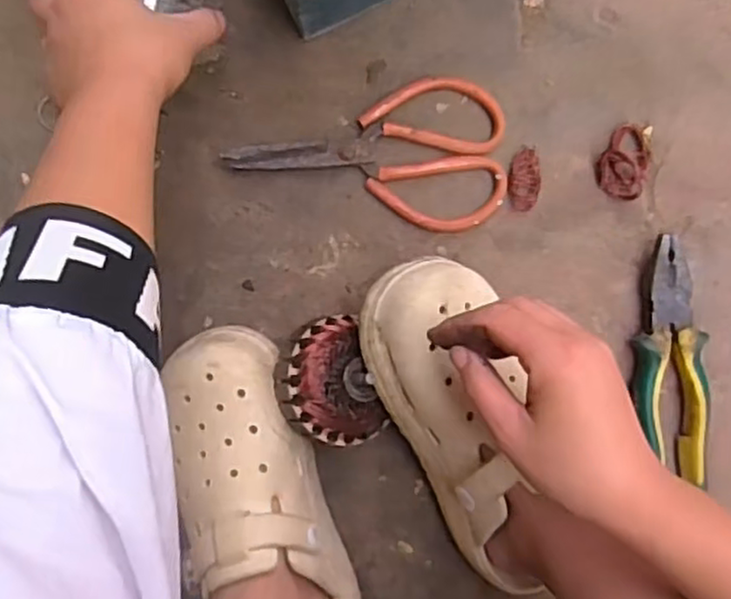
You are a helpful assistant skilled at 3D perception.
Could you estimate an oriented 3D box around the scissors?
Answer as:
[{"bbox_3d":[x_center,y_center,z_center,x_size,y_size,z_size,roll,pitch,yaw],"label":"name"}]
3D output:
[{"bbox_3d":[0.005,-0.114,0.506,0.198,0.016,0.104,10,93,-2],"label":"scissors"}]

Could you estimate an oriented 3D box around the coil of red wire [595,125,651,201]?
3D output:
[{"bbox_3d":[0.191,-0.101,0.512,0.036,0.012,0.053,22,93,-2],"label":"coil of red wire"}]

